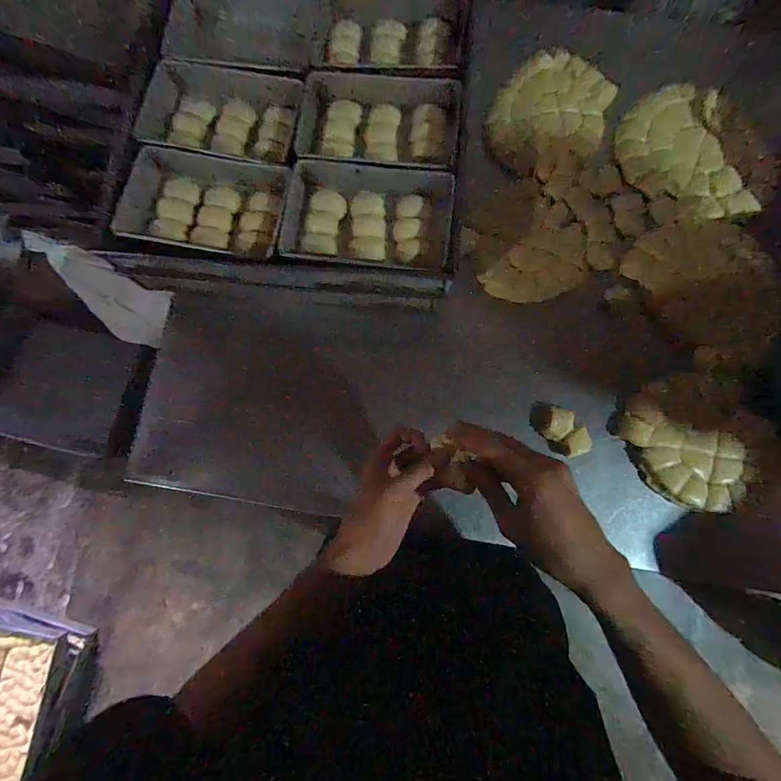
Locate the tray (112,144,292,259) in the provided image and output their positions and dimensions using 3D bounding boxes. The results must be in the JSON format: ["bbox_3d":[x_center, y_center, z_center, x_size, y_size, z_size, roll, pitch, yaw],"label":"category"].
[{"bbox_3d":[-0.236,-0.246,0.510,0.208,0.048,0.140,10,80,2],"label":"tray"}]

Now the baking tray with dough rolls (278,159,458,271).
[{"bbox_3d":[-0.030,-0.227,0.503,0.201,0.038,0.141,8,80,2],"label":"baking tray with dough rolls"}]

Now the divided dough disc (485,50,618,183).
[{"bbox_3d":[0.243,-0.422,0.587,0.165,0.023,0.202,19,85,6],"label":"divided dough disc"}]

